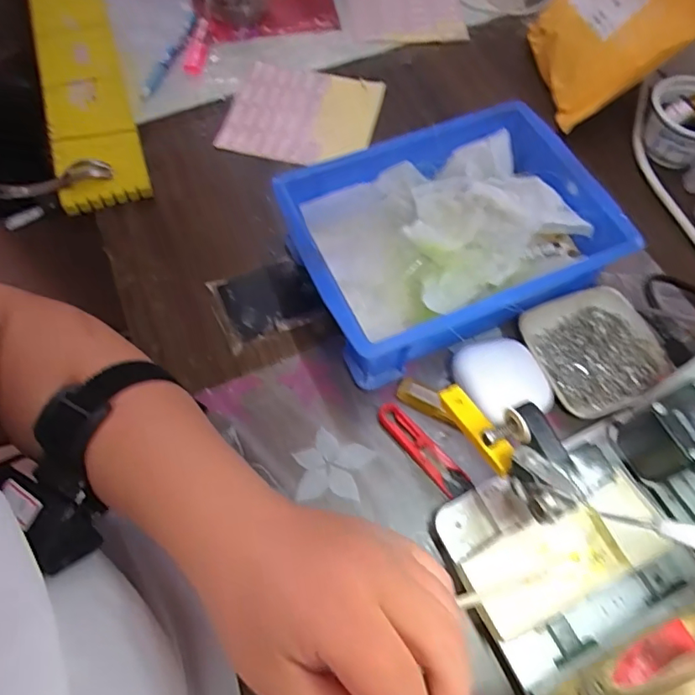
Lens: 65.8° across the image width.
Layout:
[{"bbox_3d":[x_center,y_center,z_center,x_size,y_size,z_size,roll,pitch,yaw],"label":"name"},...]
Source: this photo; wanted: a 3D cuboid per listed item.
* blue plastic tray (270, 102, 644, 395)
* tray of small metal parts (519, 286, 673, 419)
[{"bbox_3d":[0.083,-0.092,0.453,0.248,0.075,0.181,-22,65,-11],"label":"blue plastic tray"},{"bbox_3d":[0.197,0.002,0.434,0.095,0.022,0.099,-25,66,-12],"label":"tray of small metal parts"}]

